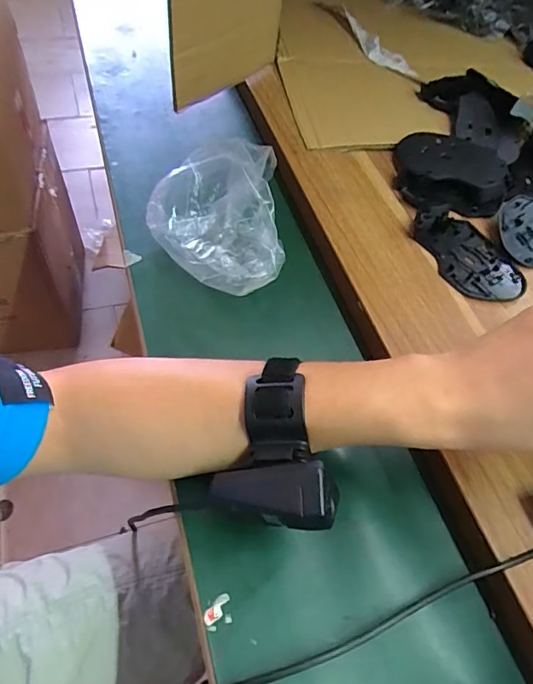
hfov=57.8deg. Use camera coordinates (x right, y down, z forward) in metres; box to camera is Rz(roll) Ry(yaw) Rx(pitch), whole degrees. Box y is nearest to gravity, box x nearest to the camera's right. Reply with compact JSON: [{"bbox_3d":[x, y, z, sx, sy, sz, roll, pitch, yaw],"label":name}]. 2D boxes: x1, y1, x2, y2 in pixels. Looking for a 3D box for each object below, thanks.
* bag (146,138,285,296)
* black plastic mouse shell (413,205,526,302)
[{"bbox_3d":[-0.045,-0.108,0.423,0.119,0.076,0.117,-3,56,-8],"label":"bag"},{"bbox_3d":[0.186,-0.082,0.449,0.070,0.015,0.113,-21,62,-20],"label":"black plastic mouse shell"}]

